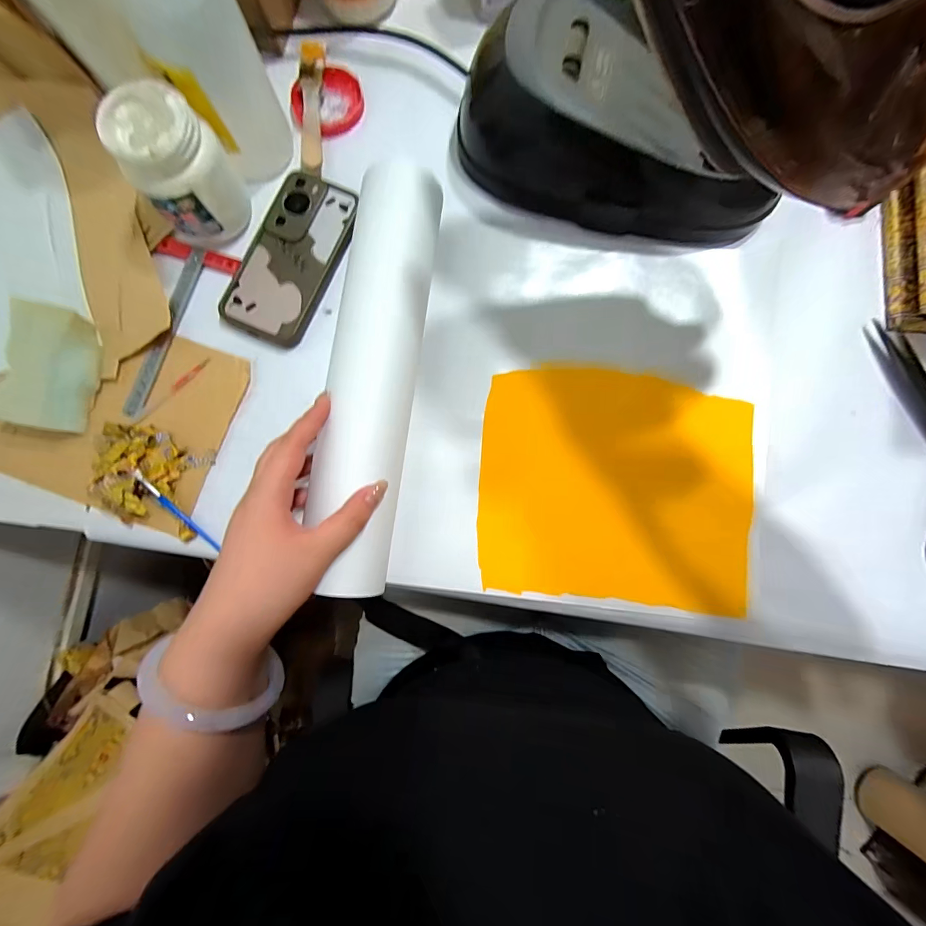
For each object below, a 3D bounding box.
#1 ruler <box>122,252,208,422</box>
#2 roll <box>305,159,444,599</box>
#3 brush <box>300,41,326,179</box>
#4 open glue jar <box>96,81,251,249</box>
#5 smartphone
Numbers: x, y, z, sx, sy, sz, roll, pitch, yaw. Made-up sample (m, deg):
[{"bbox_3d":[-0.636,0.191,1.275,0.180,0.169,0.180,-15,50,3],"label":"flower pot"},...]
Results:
[{"bbox_3d":[-0.277,-0.123,0.374,0.017,0.007,0.167,17,83,1],"label":"ruler"},{"bbox_3d":[-0.071,-0.069,0.320,0.063,0.054,0.333,7,89,0],"label":"roll"},{"bbox_3d":[-0.147,-0.352,0.393,0.023,0.012,0.149,-3,83,-1],"label":"brush"},{"bbox_3d":[-0.239,-0.252,0.339,0.074,0.088,0.077,0,83,-1],"label":"open glue jar"},{"bbox_3d":[-0.160,-0.193,0.378,0.079,0.010,0.162,22,83,2],"label":"smartphone"}]

